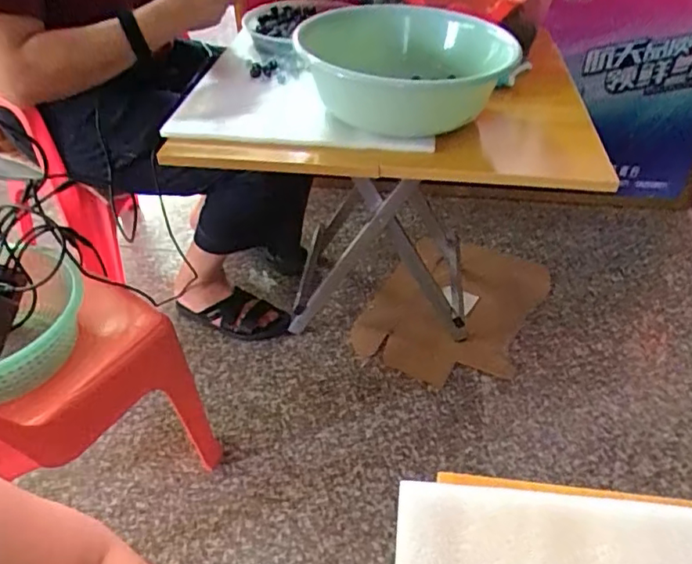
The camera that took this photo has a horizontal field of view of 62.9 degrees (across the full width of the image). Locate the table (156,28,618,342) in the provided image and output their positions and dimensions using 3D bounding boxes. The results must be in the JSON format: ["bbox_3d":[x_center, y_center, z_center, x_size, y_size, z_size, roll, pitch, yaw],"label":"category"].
[{"bbox_3d":[0.054,-0.144,1.045,0.575,0.505,0.492,4,42,4],"label":"table"}]

